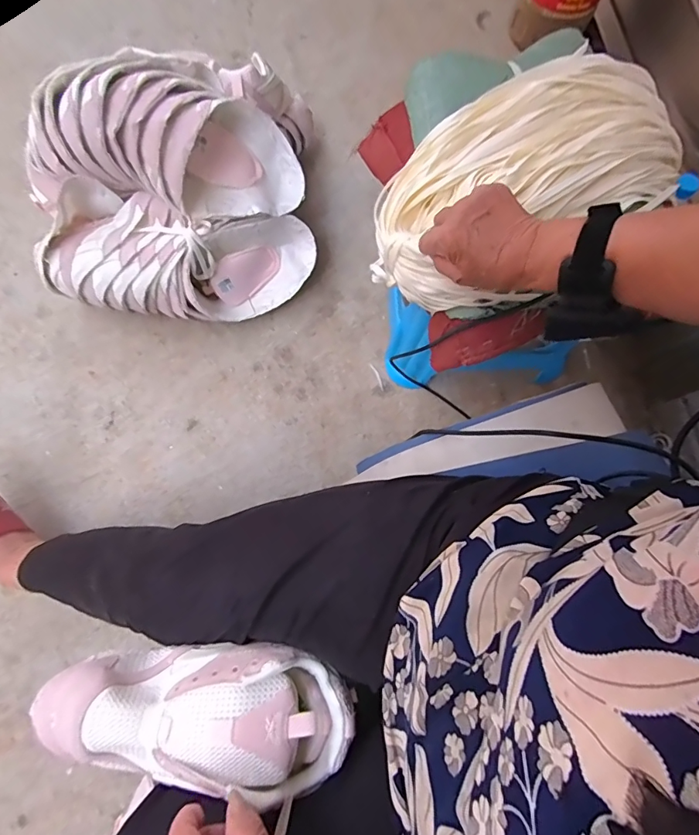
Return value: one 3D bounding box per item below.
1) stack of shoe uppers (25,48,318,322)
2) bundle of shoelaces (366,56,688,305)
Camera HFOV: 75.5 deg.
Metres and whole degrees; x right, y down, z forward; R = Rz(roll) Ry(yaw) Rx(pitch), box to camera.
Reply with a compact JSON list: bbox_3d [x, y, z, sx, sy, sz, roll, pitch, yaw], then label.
[{"bbox_3d":[-0.271,-0.367,0.705,0.432,0.226,0.377,-6,78,-6],"label":"stack of shoe uppers"},{"bbox_3d":[0.191,-0.270,0.491,0.368,0.081,0.188,-30,79,0],"label":"bundle of shoelaces"}]

